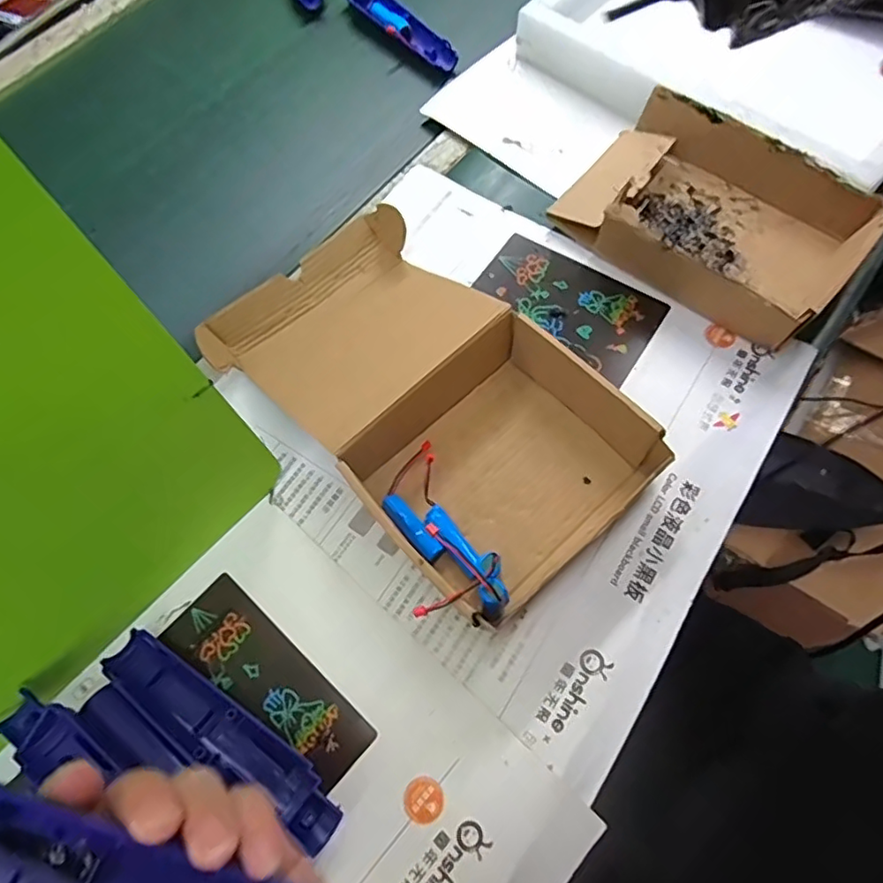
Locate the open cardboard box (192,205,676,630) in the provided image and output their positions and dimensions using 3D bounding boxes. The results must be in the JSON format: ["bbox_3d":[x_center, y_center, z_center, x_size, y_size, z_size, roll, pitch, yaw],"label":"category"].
[{"bbox_3d":[-0.015,-0.038,0.420,0.185,0.049,0.311,-40,71,-13],"label":"open cardboard box"}]

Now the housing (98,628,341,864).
[{"bbox_3d":[-0.129,0.173,0.348,0.167,0.025,0.037,30,72,14],"label":"housing"}]

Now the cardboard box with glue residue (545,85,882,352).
[{"bbox_3d":[0.217,-0.185,0.479,0.218,0.057,0.151,38,74,16],"label":"cardboard box with glue residue"}]

